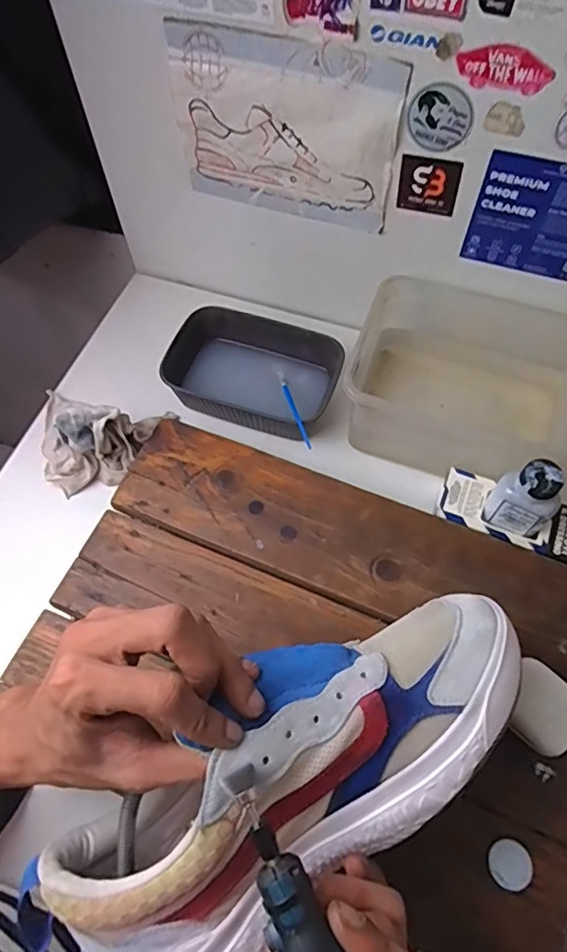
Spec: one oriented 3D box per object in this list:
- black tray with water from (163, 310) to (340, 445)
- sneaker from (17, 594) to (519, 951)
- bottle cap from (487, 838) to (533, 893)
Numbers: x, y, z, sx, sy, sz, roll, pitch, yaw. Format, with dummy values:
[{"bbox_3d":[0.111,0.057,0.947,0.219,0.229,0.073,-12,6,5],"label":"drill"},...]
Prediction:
[{"bbox_3d":[-0.029,-0.102,0.566,0.161,0.063,0.107,15,63,8],"label":"black tray with water"},{"bbox_3d":[0.011,0.160,0.291,0.281,0.086,0.109,-34,67,-11],"label":"sneaker"},{"bbox_3d":[0.145,0.248,0.353,0.027,0.004,0.027,0,62,1],"label":"bottle cap"}]

